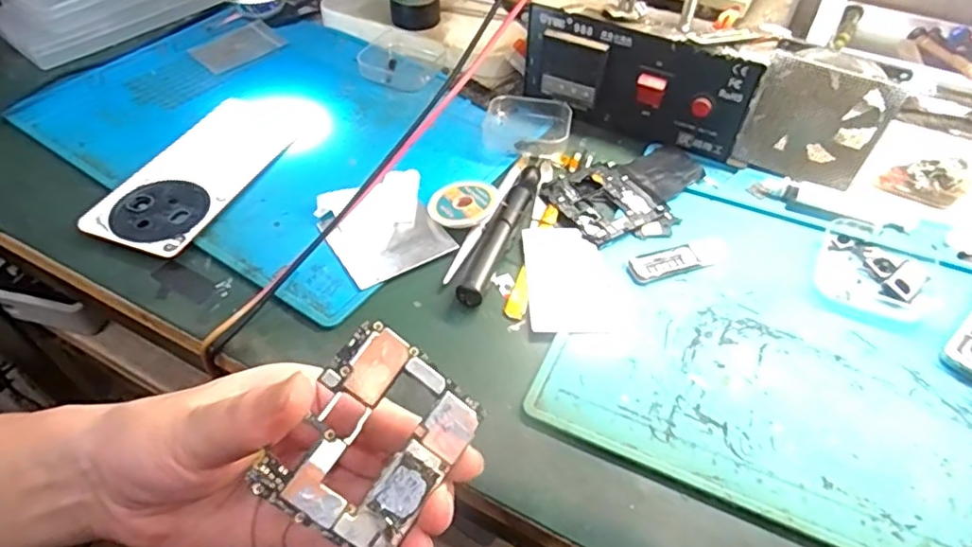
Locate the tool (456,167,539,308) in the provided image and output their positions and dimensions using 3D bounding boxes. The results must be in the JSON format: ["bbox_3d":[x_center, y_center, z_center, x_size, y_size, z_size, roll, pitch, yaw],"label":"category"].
[{"bbox_3d":[0.011,-0.027,0.384,0.015,0.013,0.122,17,51,14],"label":"tool"}]

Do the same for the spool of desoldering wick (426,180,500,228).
[{"bbox_3d":[-0.015,-0.046,0.396,0.046,0.013,0.041,-4,49,-4],"label":"spool of desoldering wick"}]

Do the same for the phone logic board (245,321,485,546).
[{"bbox_3d":[-0.039,0.058,0.209,0.055,0.004,0.066,41,73,-13],"label":"phone logic board"}]

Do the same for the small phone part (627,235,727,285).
[{"bbox_3d":[0.121,-0.009,0.375,0.068,0.004,0.021,-18,52,-15],"label":"small phone part"}]

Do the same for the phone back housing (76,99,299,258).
[{"bbox_3d":[-0.196,-0.072,0.419,0.078,0.012,0.151,18,52,15],"label":"phone back housing"}]

